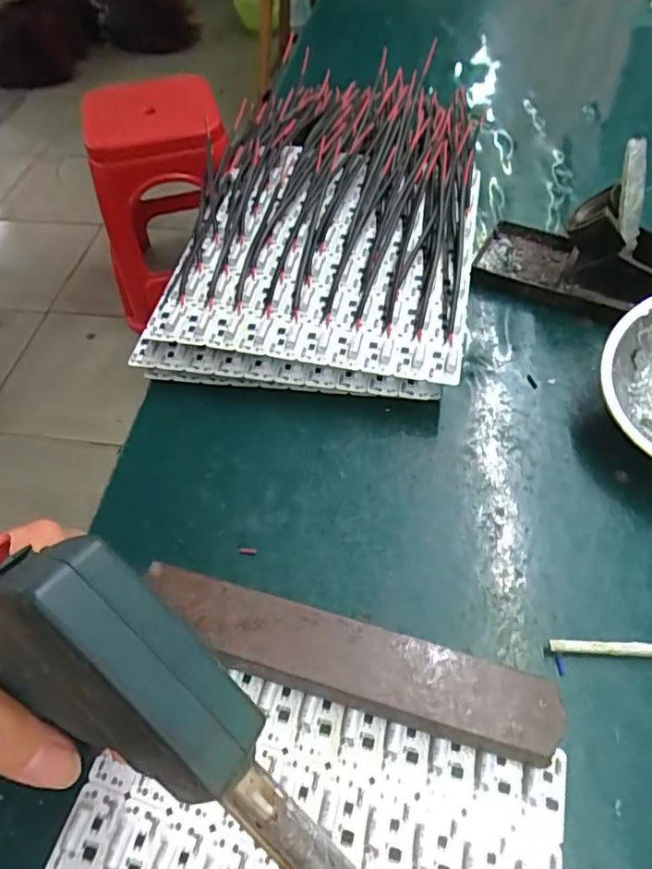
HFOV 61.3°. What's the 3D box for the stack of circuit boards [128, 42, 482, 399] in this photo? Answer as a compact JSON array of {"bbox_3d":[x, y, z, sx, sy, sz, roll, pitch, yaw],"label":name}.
[{"bbox_3d":[0.005,-0.191,0.455,0.224,0.062,0.370,5,55,7],"label":"stack of circuit boards"}]

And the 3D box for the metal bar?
[{"bbox_3d":[0.006,0.105,0.257,0.192,0.023,0.035,12,56,12],"label":"metal bar"}]

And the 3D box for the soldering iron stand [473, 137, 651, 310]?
[{"bbox_3d":[0.183,-0.142,0.390,0.141,0.086,0.085,32,62,24],"label":"soldering iron stand"}]

